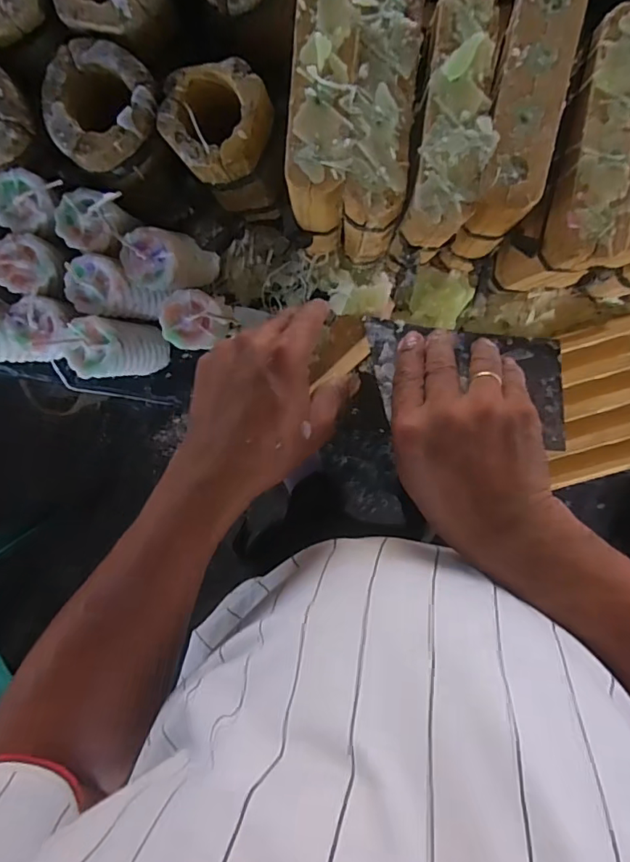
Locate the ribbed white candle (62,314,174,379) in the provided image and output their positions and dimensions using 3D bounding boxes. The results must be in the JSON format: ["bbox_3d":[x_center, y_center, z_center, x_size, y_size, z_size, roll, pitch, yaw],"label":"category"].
[{"bbox_3d":[-0.197,-0.080,0.519,0.053,0.138,0.055,9,96,0],"label":"ribbed white candle"}]

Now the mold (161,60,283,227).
[{"bbox_3d":[-0.082,-0.259,0.486,0.092,0.146,0.091,-3,96,2],"label":"mold"}]

